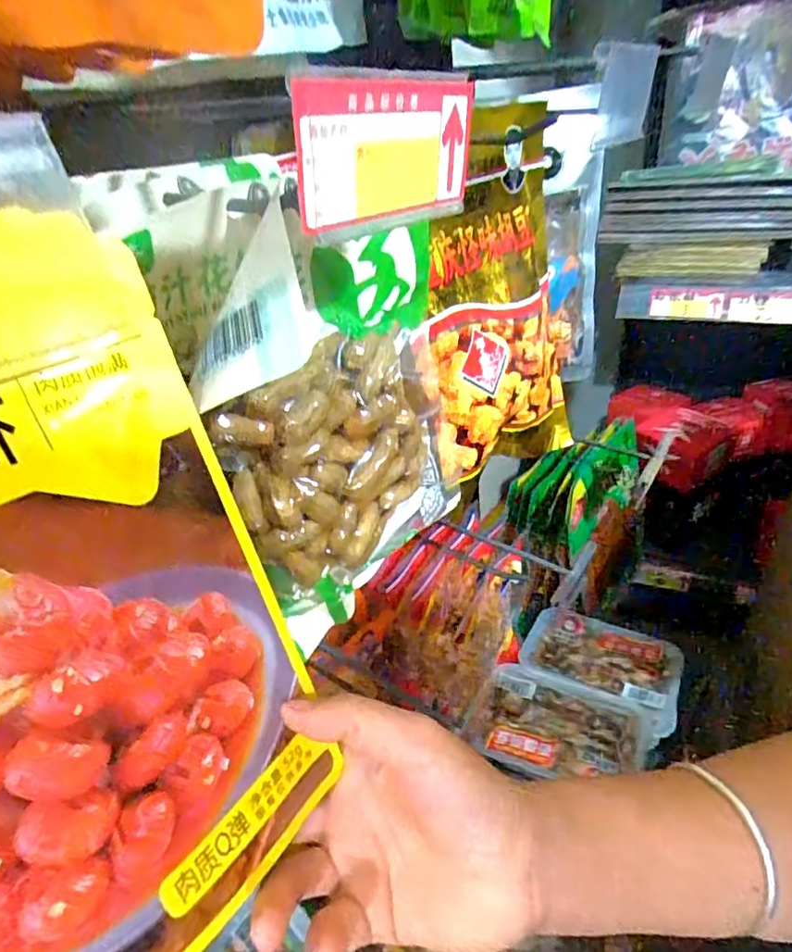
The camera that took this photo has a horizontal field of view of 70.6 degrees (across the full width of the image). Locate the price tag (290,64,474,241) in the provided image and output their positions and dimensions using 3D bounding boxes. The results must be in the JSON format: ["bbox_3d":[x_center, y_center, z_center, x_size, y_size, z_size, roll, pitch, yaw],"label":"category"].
[{"bbox_3d":[0.001,-0.107,0.185,0.004,0.044,0.088,26,42,30],"label":"price tag"}]

